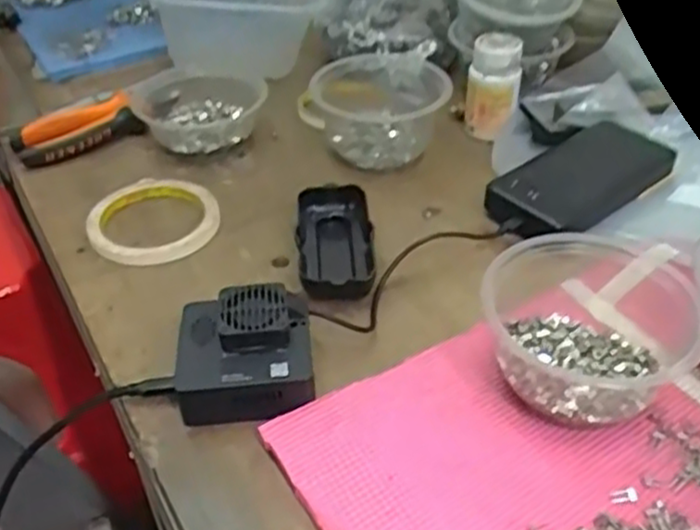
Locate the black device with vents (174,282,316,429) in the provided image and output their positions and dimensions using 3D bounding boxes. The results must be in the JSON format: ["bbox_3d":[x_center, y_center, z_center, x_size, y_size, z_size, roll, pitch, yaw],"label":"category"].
[{"bbox_3d":[-0.062,0.051,0.436,0.076,0.043,0.069,-4,41,-3],"label":"black device with vents"}]

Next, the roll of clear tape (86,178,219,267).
[{"bbox_3d":[-0.150,-0.036,0.570,0.093,0.017,0.092,0,40,0],"label":"roll of clear tape"}]

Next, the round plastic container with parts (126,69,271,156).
[{"bbox_3d":[-0.133,-0.141,0.667,0.116,0.041,0.111,-2,41,2],"label":"round plastic container with parts"}]

